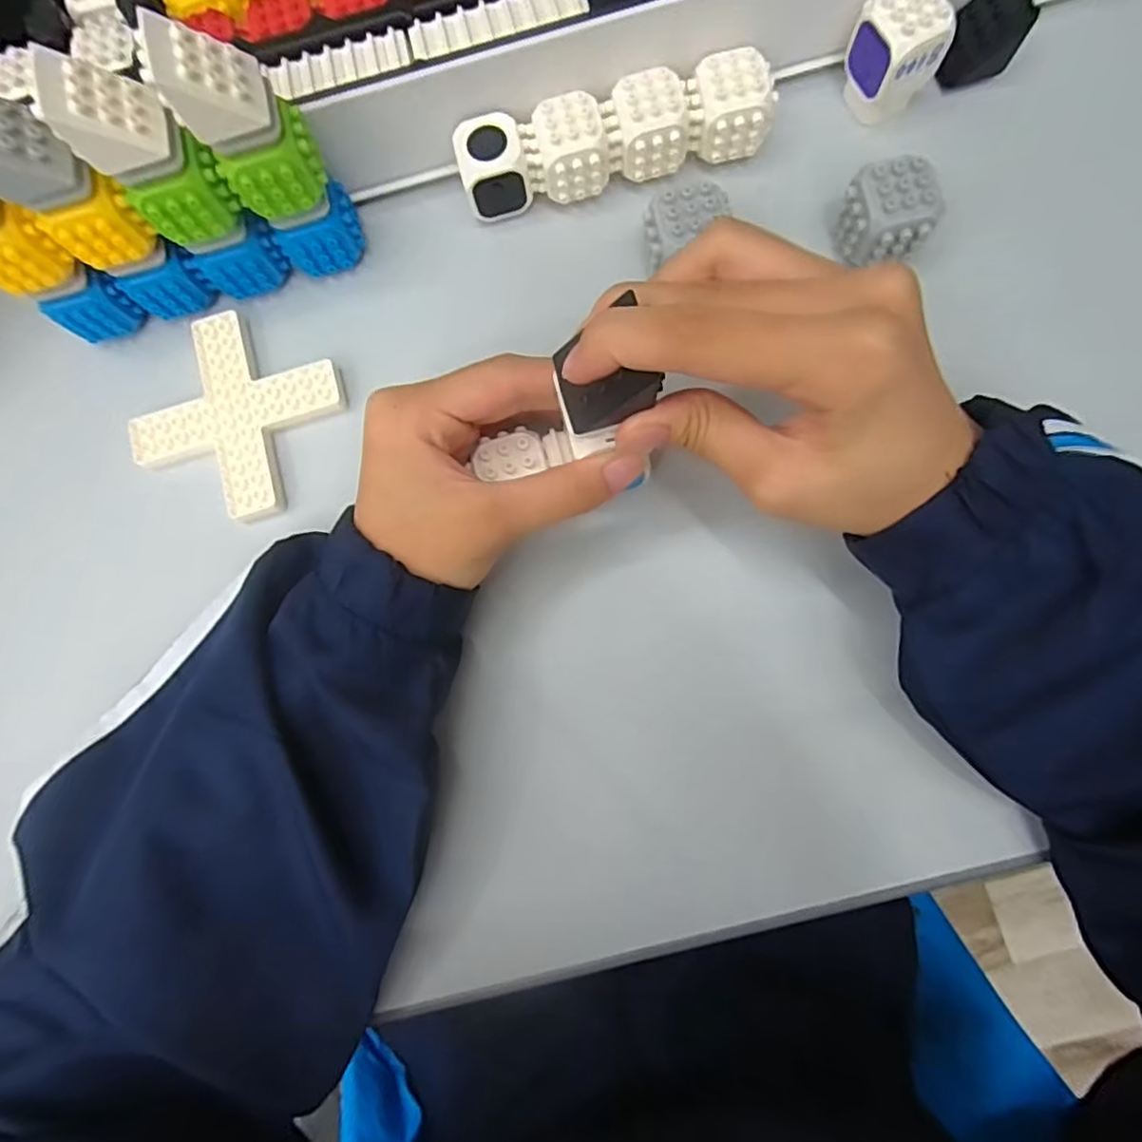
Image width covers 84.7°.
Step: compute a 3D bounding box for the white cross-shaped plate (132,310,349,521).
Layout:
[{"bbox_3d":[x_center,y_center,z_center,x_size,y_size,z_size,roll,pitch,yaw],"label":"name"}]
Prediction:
[{"bbox_3d":[-0.159,-0.074,0.300,0.081,0.007,0.082,28,84,8],"label":"white cross-shaped plate"}]

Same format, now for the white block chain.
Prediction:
[{"bbox_3d":[0.019,-0.201,0.289,0.139,0.027,0.034,-12,81,2],"label":"white block chain"}]

